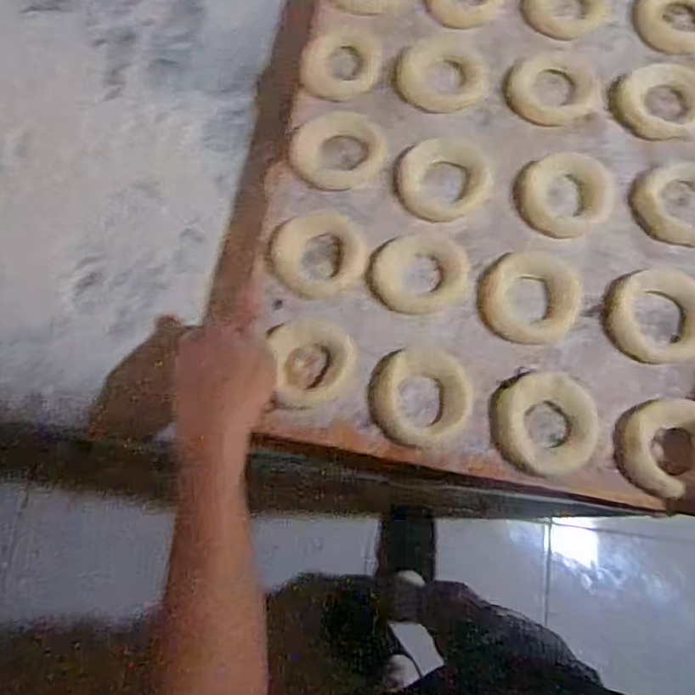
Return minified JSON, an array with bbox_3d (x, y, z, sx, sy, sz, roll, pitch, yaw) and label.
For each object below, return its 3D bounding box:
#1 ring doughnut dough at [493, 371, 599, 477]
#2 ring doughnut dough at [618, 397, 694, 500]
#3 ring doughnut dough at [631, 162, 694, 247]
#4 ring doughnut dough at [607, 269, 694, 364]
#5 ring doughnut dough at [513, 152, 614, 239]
[{"bbox_3d":[0.160,0.061,0.507,0.080,0.014,0.080,-4,75,0],"label":"ring doughnut dough"},{"bbox_3d":[0.259,0.078,0.495,0.083,0.020,0.076,-3,75,0],"label":"ring doughnut dough"},{"bbox_3d":[0.297,-0.126,0.553,0.089,0.013,0.076,16,76,5],"label":"ring doughnut dough"},{"bbox_3d":[0.262,-0.028,0.527,0.079,0.015,0.078,0,75,1],"label":"ring doughnut dough"},{"bbox_3d":[0.192,-0.138,0.561,0.081,0.012,0.076,0,75,1],"label":"ring doughnut dough"}]

